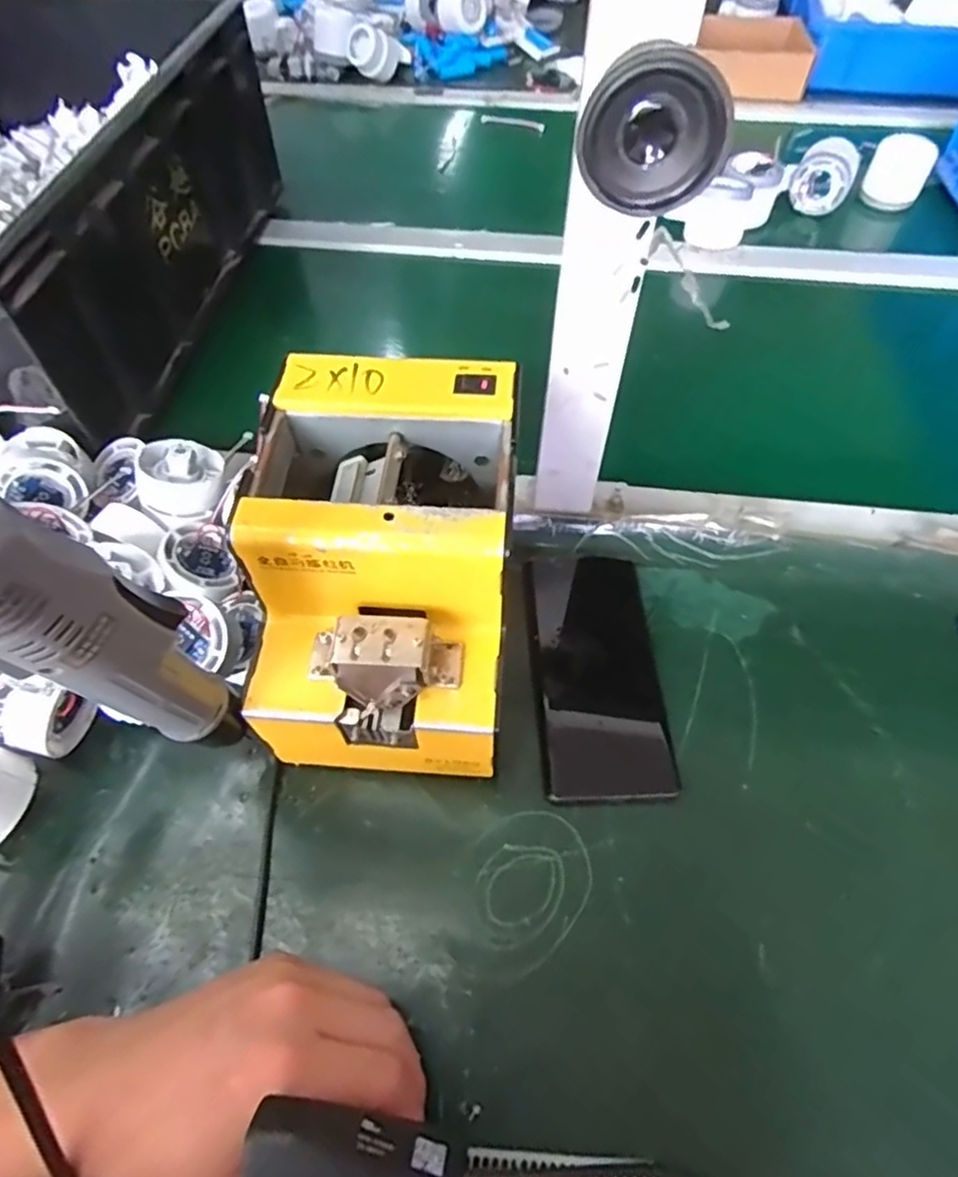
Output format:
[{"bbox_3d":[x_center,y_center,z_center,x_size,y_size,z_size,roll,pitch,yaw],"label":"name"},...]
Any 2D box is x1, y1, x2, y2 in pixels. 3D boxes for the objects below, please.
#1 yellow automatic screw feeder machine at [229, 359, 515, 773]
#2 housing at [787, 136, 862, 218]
[{"bbox_3d":[-0.046,-0.006,0.359,0.121,0.146,0.172,5,57,4],"label":"yellow automatic screw feeder machine"},{"bbox_3d":[0.366,-0.436,0.700,0.060,0.059,0.044,25,61,16],"label":"housing"}]

